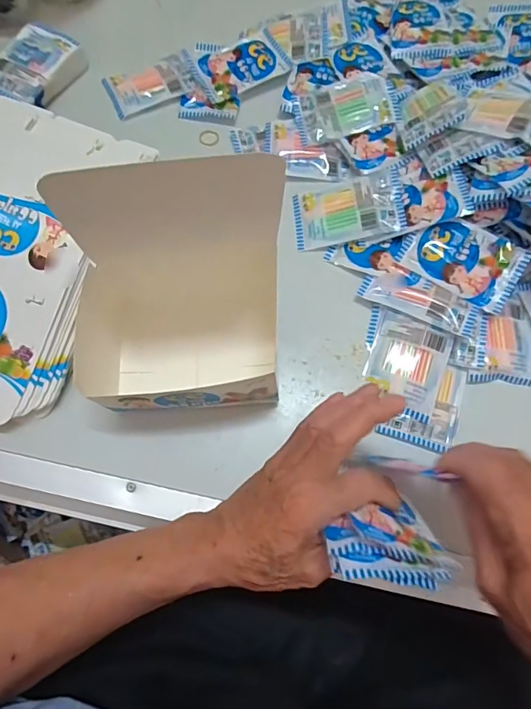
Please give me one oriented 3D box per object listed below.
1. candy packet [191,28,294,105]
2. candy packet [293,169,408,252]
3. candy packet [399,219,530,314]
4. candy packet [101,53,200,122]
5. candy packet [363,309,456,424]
[{"bbox_3d":[-0.026,-0.315,0.500,0.098,0.009,0.062,-29,75,-9],"label":"candy packet"},{"bbox_3d":[0.080,-0.138,0.437,0.102,0.008,0.065,-9,76,17],"label":"candy packet"},{"bbox_3d":[0.180,-0.086,0.409,0.094,0.019,0.067,36,75,10],"label":"candy packet"},{"bbox_3d":[-0.127,-0.296,0.497,0.092,0.006,0.062,-27,75,-9],"label":"candy packet"},{"bbox_3d":[0.124,0.009,0.399,0.063,0.017,0.084,20,73,6],"label":"candy packet"}]

